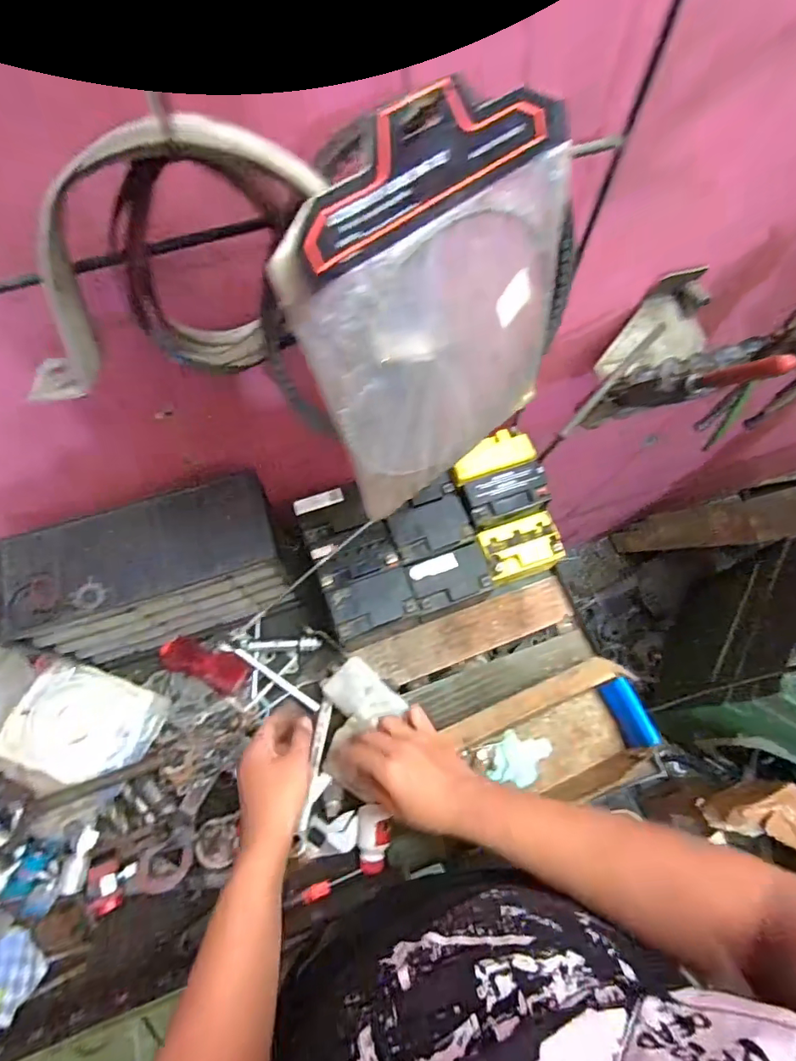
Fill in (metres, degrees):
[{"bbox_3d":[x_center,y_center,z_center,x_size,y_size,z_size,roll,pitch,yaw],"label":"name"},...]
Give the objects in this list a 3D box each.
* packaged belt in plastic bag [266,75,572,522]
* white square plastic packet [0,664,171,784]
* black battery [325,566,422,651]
[{"bbox_3d":[0.038,-0.141,0.348,0.213,0.246,0.017,-40,55,-15],"label":"packaged belt in plastic bag"},{"bbox_3d":[-0.395,0.246,0.636,0.161,0.022,0.125,27,59,-9],"label":"white square plastic packet"},{"bbox_3d":[-0.035,0.113,0.692,0.115,0.094,0.076,-21,68,-10],"label":"black battery"}]

